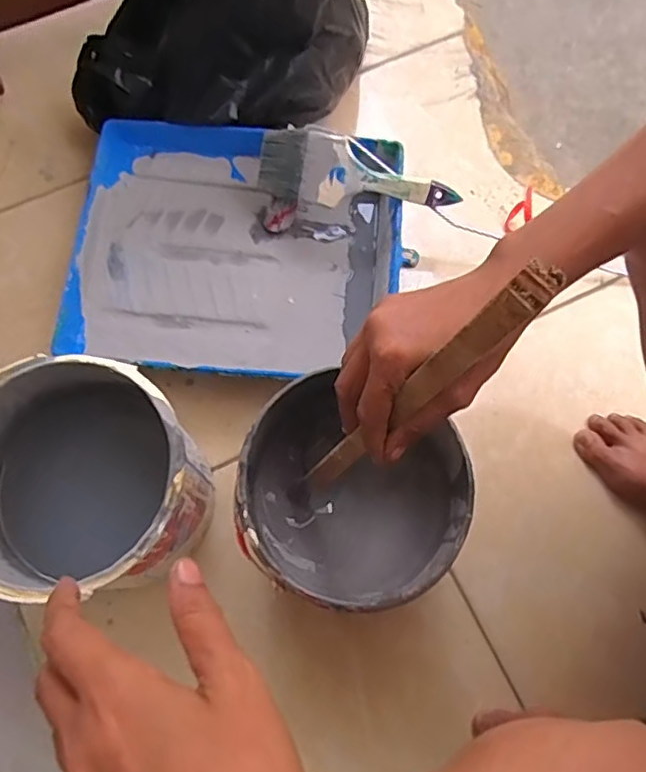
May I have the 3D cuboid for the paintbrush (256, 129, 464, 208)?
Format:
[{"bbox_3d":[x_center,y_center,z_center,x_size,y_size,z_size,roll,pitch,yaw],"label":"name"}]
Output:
[{"bbox_3d":[0.037,-0.227,0.639,0.206,0.071,0.013,3,34,1],"label":"paintbrush"}]

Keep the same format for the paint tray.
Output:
[{"bbox_3d":[-0.094,-0.143,0.673,0.337,0.088,0.285,3,73,1],"label":"paint tray"}]

